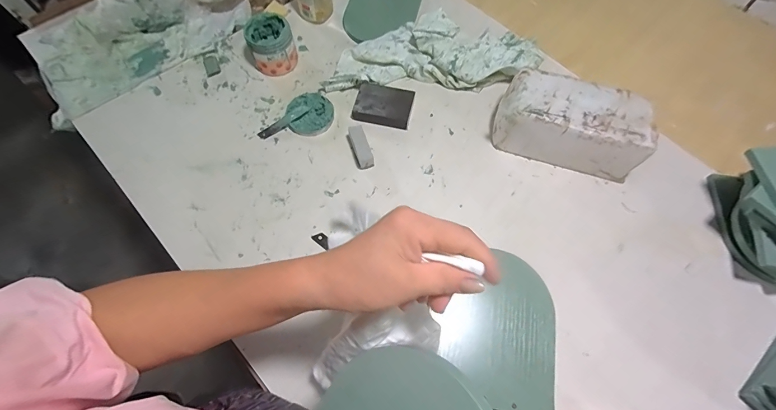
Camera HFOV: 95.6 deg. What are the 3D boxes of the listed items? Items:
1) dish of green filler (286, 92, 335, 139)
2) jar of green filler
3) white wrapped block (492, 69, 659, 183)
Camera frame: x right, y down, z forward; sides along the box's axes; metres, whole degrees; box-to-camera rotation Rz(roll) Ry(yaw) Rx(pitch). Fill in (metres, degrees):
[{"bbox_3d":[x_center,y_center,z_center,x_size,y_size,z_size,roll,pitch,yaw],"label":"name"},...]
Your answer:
[{"bbox_3d":[-0.137,-0.161,0.622,0.079,0.019,0.084,1,67,-2],"label":"dish of green filler"},{"bbox_3d":[-0.211,-0.294,0.643,0.076,0.074,0.076,-16,69,-8],"label":"jar of green filler"},{"bbox_3d":[0.289,-0.128,0.570,0.224,0.102,0.101,17,68,5],"label":"white wrapped block"}]

